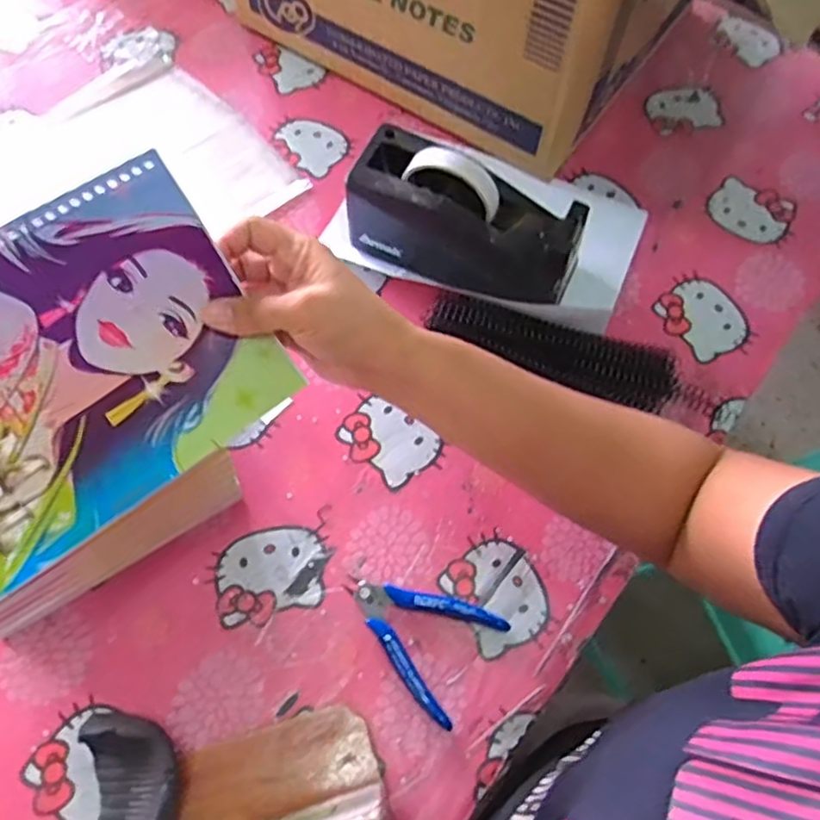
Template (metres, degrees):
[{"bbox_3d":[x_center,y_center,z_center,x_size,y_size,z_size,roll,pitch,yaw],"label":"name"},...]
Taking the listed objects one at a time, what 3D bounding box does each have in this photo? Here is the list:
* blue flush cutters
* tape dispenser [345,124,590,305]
[{"bbox_3d":[0.002,0.165,0.491,0.114,0.013,0.084,29,68,12],"label":"blue flush cutters"},{"bbox_3d":[0.046,-0.161,0.575,0.197,0.115,0.076,25,68,10],"label":"tape dispenser"}]

